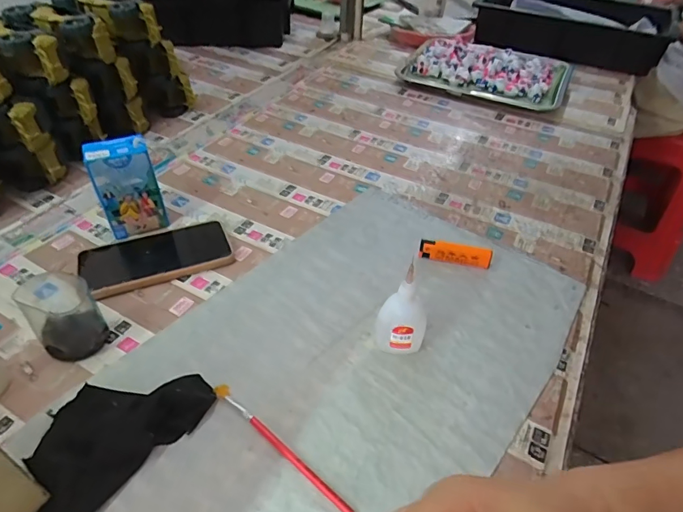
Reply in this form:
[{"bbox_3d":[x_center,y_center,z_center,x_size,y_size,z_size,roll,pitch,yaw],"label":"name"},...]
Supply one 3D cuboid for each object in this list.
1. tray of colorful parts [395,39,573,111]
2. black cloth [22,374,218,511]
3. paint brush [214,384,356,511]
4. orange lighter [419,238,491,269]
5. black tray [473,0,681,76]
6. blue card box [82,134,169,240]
[{"bbox_3d":[0.285,-0.368,0.879,0.313,0.038,0.226,16,44,13],"label":"tray of colorful parts"},{"bbox_3d":[-0.182,0.129,0.347,0.092,0.024,0.144,31,49,26],"label":"black cloth"},{"bbox_3d":[-0.049,0.146,0.348,0.152,0.005,0.010,31,49,27],"label":"paint brush"},{"bbox_3d":[0.131,-0.002,0.511,0.081,0.024,0.011,8,43,5],"label":"orange lighter"},{"bbox_3d":[0.565,-0.571,1.104,0.428,0.090,0.352,20,45,16],"label":"black tray"},{"bbox_3d":[-0.249,-0.082,0.515,0.066,0.102,0.041,-17,47,-21],"label":"blue card box"}]

